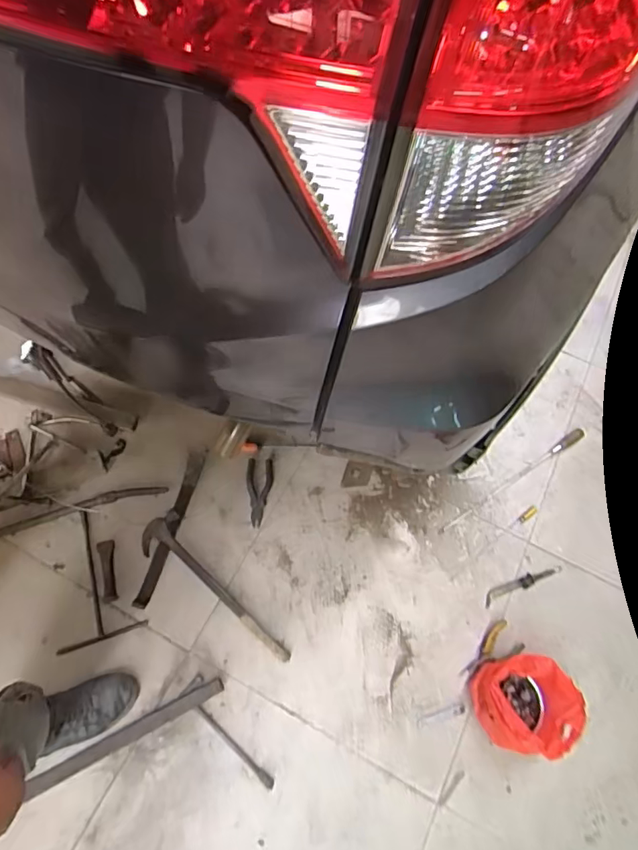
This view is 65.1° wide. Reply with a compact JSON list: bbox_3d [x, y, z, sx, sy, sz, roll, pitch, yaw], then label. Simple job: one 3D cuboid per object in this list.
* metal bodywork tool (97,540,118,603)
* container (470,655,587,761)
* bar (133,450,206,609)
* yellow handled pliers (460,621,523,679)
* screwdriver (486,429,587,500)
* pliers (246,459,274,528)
[{"bbox_3d":[-0.492,0.341,1.162,0.037,0.011,0.138,-11,66,-7],"label":"metal bodywork tool"},{"bbox_3d":[0.429,0.561,1.013,0.195,0.133,0.163,-11,67,-8],"label":"container"},{"bbox_3d":[-0.354,0.239,1.204,0.042,0.023,0.392,14,66,4],"label":"bar"},{"bbox_3d":[0.376,0.502,1.108,0.151,0.028,0.070,-26,69,-14],"label":"yellow handled pliers"},{"bbox_3d":[0.570,0.105,1.299,0.340,0.031,0.031,-31,71,-15],"label":"screwdriver"},{"bbox_3d":[-0.146,0.167,1.244,0.066,0.020,0.166,-2,66,-3],"label":"pliers"}]

